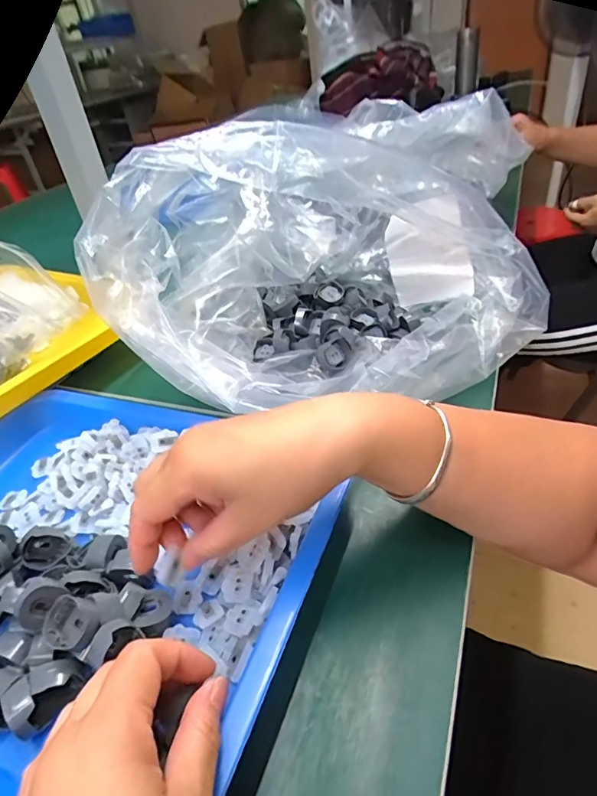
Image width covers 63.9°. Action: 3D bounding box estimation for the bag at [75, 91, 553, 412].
[{"bbox_3d":[0.012,-0.125,0.422,0.348,0.199,0.238,-24,40,-19],"label":"bag"}]

